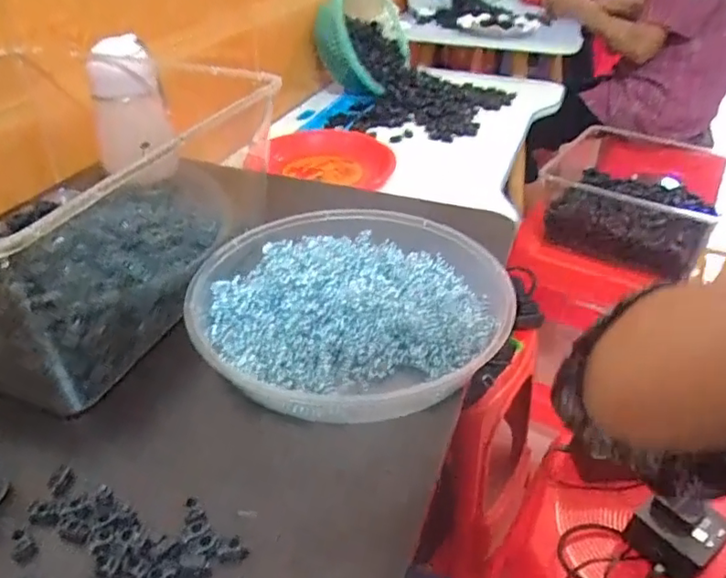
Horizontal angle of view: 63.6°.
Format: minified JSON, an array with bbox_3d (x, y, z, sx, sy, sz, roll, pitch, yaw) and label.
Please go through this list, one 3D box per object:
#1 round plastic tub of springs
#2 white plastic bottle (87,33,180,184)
[{"bbox_3d":[-0.013,0.010,0.450,0.229,0.049,0.213,2,32,-1],"label":"round plastic tub of springs"},{"bbox_3d":[-0.235,-0.178,0.598,0.074,0.127,0.061,-11,35,-20],"label":"white plastic bottle"}]

